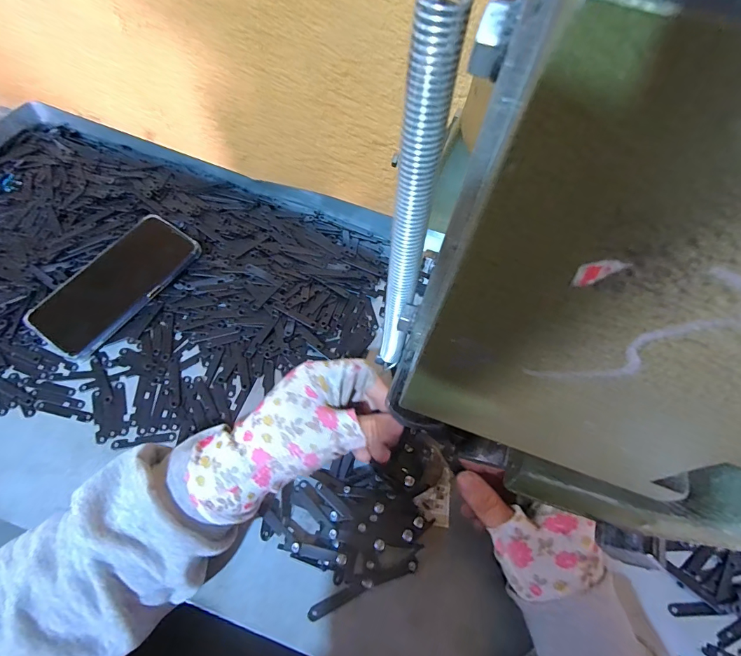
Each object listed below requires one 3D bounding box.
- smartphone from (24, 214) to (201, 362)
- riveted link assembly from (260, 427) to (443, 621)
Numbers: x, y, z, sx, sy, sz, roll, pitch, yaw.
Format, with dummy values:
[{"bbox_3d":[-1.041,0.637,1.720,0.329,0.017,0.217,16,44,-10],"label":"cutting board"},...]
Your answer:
[{"bbox_3d":[-0.262,-0.048,0.404,0.083,0.016,0.162,32,67,12],"label":"smartphone"},{"bbox_3d":[-0.003,0.151,0.314,0.149,0.035,0.094,-19,67,-12],"label":"riveted link assembly"}]

